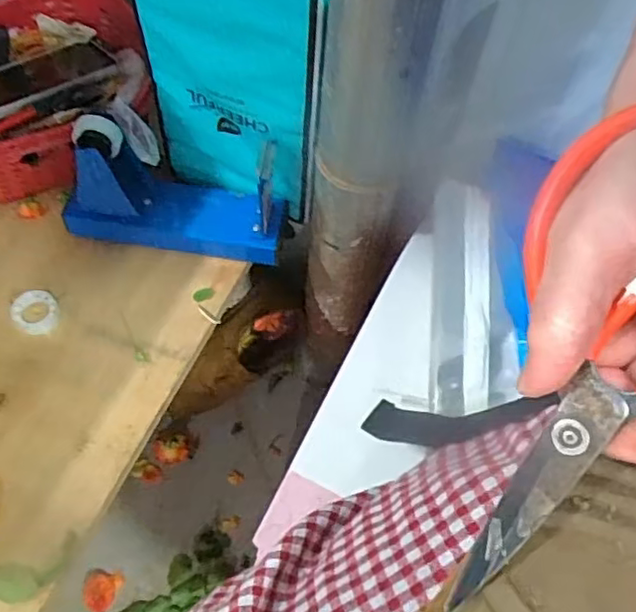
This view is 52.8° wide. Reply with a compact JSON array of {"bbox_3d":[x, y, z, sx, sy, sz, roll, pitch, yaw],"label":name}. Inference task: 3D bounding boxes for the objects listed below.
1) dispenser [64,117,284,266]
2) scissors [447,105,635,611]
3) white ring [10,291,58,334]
[{"bbox_3d":[-0.127,-0.103,0.572,0.198,0.119,0.059,6,61,-1],"label":"dispenser"},{"bbox_3d":[0.091,0.020,0.212,0.100,0.013,0.179,41,102,22],"label":"scissors"},{"bbox_3d":[-0.250,0.005,0.564,0.040,0.008,0.040,2,61,-4],"label":"white ring"}]

